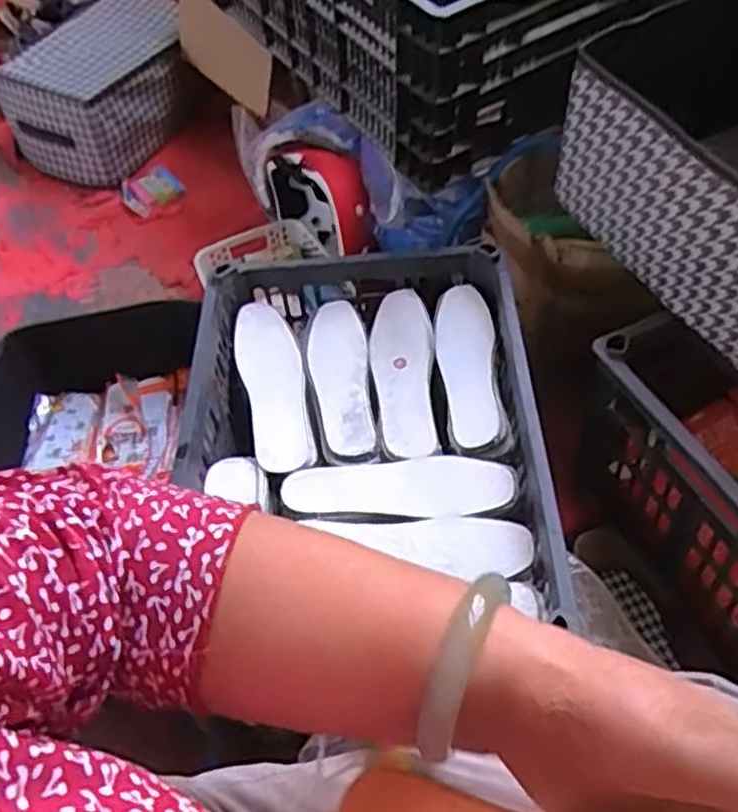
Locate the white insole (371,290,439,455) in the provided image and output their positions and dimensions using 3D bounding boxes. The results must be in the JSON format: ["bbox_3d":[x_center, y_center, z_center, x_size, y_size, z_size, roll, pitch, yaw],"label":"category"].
[{"bbox_3d":[0.036,-0.039,0.821,0.065,0.030,0.218,-2,51,3],"label":"white insole"}]

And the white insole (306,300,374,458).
[{"bbox_3d":[-0.034,-0.032,0.831,0.065,0.016,0.214,-6,51,0],"label":"white insole"}]

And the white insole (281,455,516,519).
[{"bbox_3d":[0.027,0.081,0.731,0.217,0.012,0.068,-6,48,7],"label":"white insole"}]

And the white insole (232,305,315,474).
[{"bbox_3d":[-0.105,-0.026,0.826,0.068,0.013,0.233,-13,52,-6],"label":"white insole"}]

